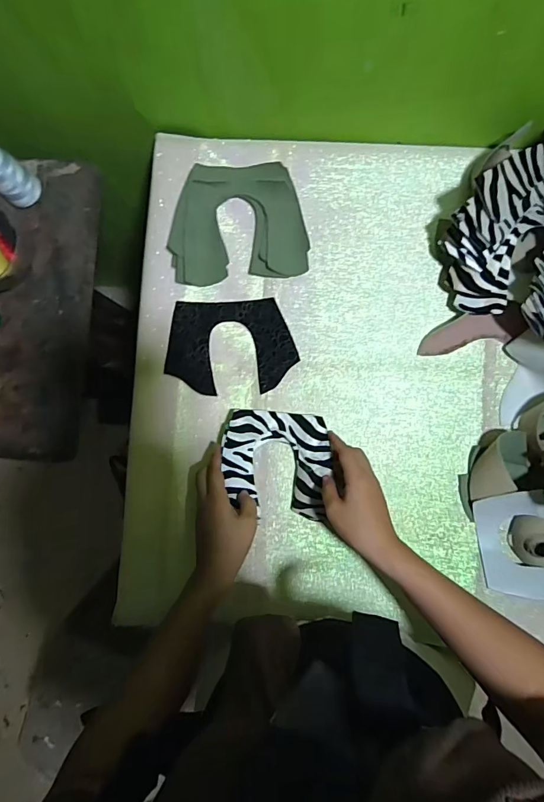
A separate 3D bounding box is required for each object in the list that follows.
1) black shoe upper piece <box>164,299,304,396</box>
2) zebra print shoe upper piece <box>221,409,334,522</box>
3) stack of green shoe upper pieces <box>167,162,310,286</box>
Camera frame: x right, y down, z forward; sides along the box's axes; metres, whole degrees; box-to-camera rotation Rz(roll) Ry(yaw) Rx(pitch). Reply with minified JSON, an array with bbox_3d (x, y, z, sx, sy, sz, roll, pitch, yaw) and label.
[{"bbox_3d":[-0.051,-0.068,0.526,0.156,0.005,0.113,-3,89,-2],"label":"black shoe upper piece"},{"bbox_3d":[0.006,0.075,0.500,0.124,0.034,0.120,4,91,2],"label":"zebra print shoe upper piece"},{"bbox_3d":[-0.045,-0.219,0.518,0.165,0.012,0.139,-6,88,3],"label":"stack of green shoe upper pieces"}]

